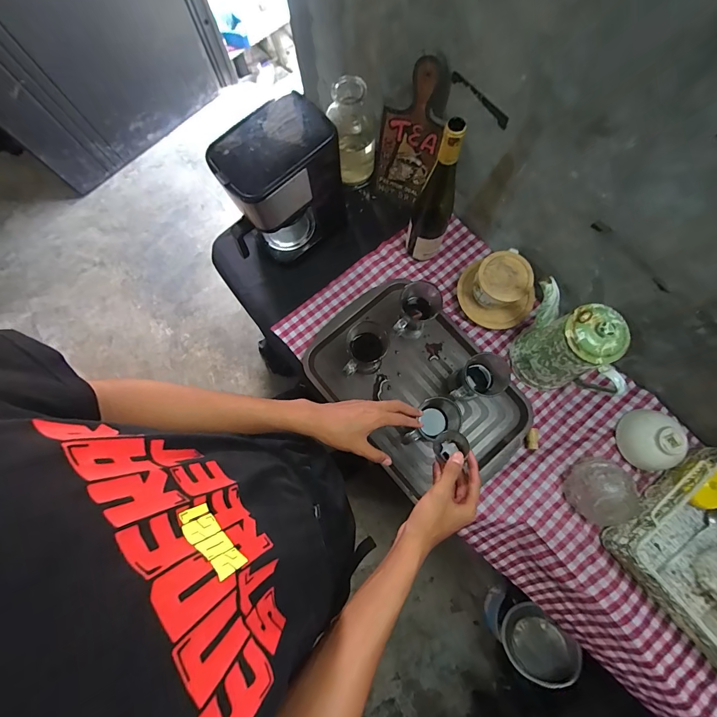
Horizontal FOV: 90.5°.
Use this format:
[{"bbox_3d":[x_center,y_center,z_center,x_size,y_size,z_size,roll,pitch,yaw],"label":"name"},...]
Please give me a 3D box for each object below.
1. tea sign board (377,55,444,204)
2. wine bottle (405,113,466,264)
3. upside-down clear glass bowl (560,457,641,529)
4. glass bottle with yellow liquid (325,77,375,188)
[{"bbox_3d":[0.099,-0.426,0.692,0.121,0.268,0.009,22,65,9],"label":"tea sign board"},{"bbox_3d":[0.139,-0.284,0.635,0.067,0.327,0.093,14,79,4],"label":"wine bottle"},{"bbox_3d":[0.426,0.233,0.615,0.100,0.078,0.111,-1,78,1],"label":"upside-down clear glass bowl"},{"bbox_3d":[-0.007,-0.473,0.752,0.084,0.202,0.080,-20,78,-3],"label":"glass bottle with yellow liquid"}]

